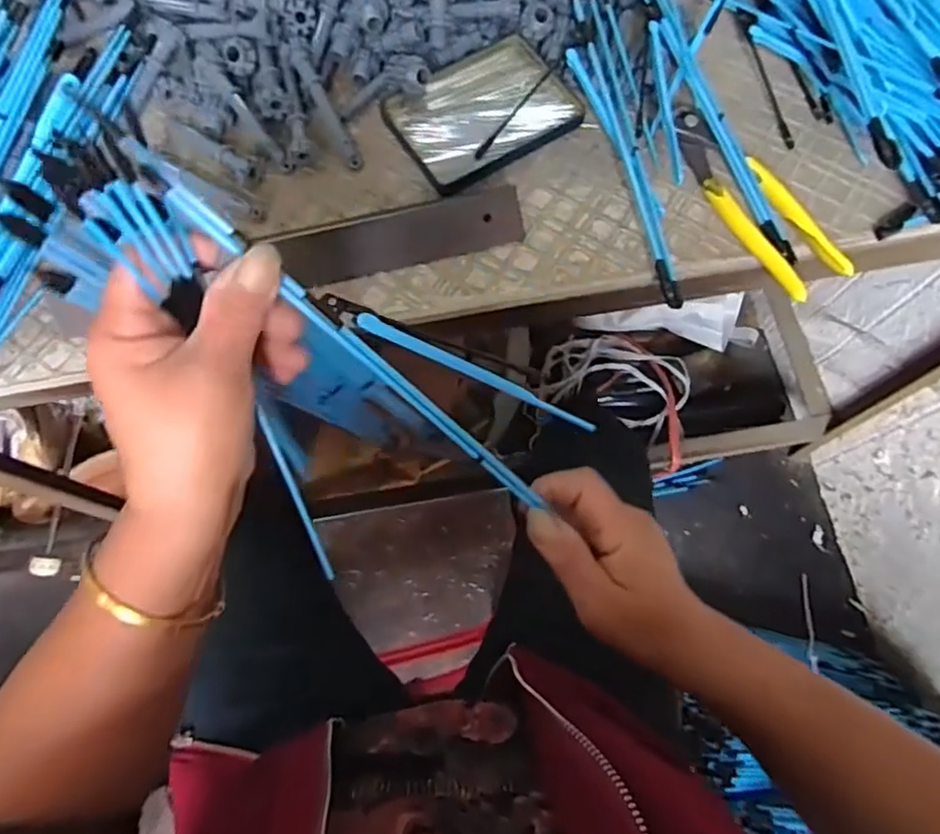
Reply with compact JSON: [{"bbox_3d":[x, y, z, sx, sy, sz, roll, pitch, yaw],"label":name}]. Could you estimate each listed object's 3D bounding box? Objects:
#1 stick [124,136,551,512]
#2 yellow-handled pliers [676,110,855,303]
[{"bbox_3d":[-0.044,-0.026,0.275,0.230,0.005,0.009,42,73,-26],"label":"stick"},{"bbox_3d":[0.190,-0.149,0.432,0.049,0.016,0.159,-29,73,-8],"label":"yellow-handled pliers"}]

